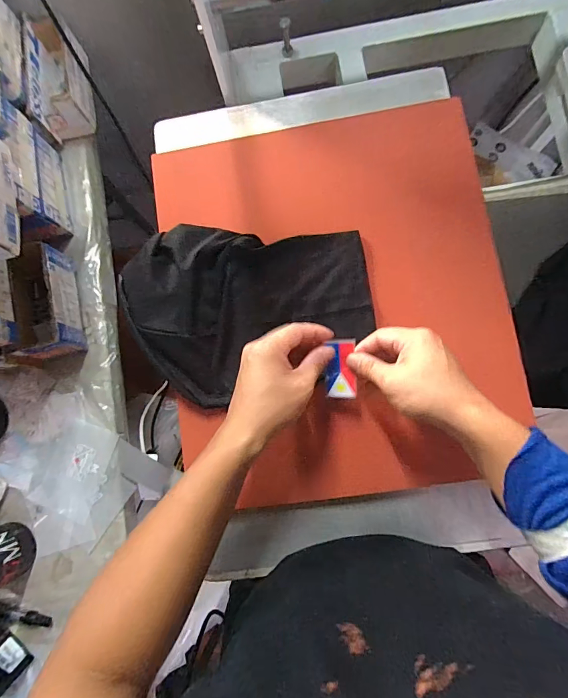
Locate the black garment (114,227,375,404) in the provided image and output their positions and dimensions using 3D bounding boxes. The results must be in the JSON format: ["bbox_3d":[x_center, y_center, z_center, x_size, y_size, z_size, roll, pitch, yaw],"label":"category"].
[{"bbox_3d":[-0.045,-0.056,0.452,0.301,0.051,0.212,-18,81,2],"label":"black garment"}]

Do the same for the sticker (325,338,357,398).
[{"bbox_3d":[0.062,0.022,0.411,0.033,0.008,0.067,-1,109,6],"label":"sticker"}]

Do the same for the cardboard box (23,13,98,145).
[{"bbox_3d":[-0.375,-0.454,0.639,0.083,0.083,0.178,-13,81,2],"label":"cardboard box"}]

